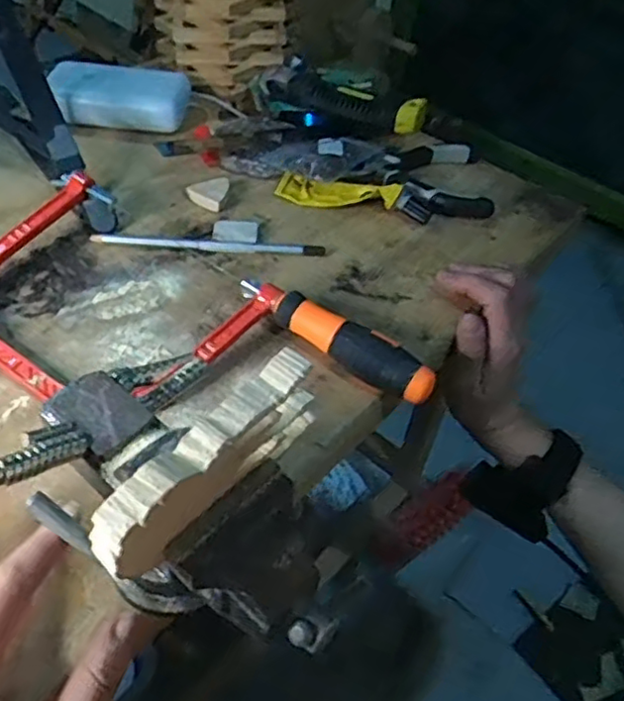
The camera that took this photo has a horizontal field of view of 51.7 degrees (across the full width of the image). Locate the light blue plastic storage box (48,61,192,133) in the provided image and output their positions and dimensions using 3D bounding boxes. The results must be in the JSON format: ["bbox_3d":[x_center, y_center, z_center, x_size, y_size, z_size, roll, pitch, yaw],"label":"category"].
[{"bbox_3d":[-0.171,-0.224,0.575,0.117,0.034,0.064,2,48,-4],"label":"light blue plastic storage box"}]

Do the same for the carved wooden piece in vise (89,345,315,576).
[{"bbox_3d":[-0.033,0.036,0.215,0.018,0.044,0.088,34,53,23],"label":"carved wooden piece in vise"}]

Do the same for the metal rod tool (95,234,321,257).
[{"bbox_3d":[-0.075,-0.078,0.478,0.168,0.007,0.010,4,48,-2],"label":"metal rod tool"}]

